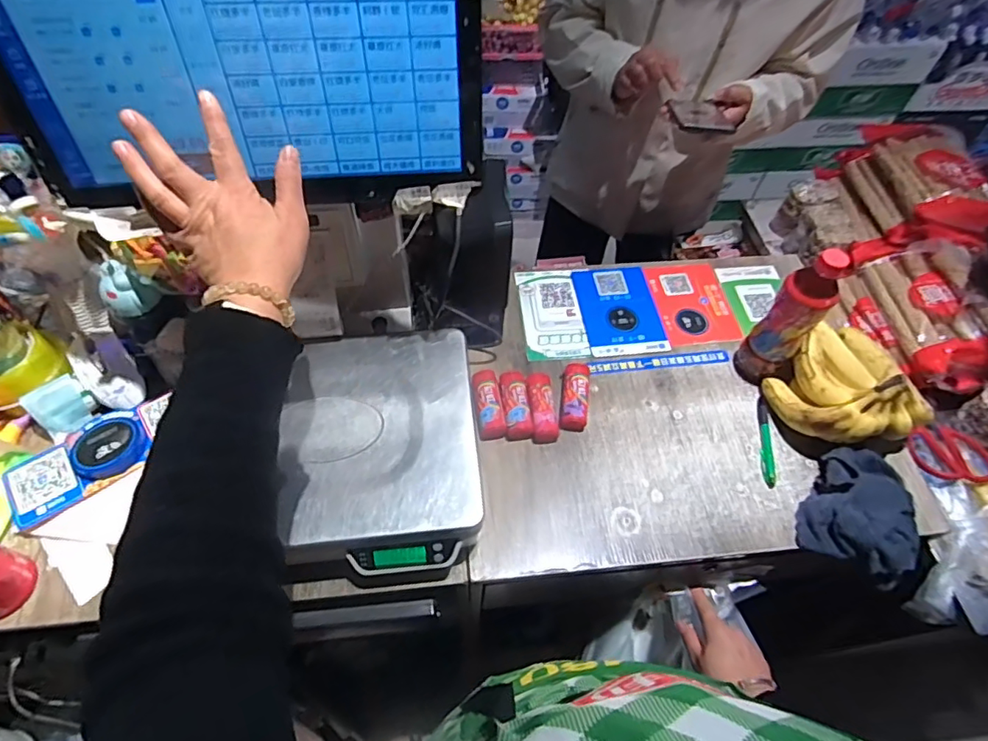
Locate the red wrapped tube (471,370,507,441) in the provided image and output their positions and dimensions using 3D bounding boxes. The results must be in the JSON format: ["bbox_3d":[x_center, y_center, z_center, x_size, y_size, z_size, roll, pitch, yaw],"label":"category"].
[{"bbox_3d":[-0.008,0.046,0.727,0.036,0.030,0.096,-7,57,-7],"label":"red wrapped tube"}]

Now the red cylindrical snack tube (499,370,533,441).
[{"bbox_3d":[0.028,0.046,0.730,0.035,0.026,0.099,-5,57,-5],"label":"red cylindrical snack tube"}]

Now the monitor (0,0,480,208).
[{"bbox_3d":[-0.199,-0.246,0.427,0.371,0.213,0.056,-4,57,-5],"label":"monitor"}]

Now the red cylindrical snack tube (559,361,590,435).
[{"bbox_3d":[0.111,0.032,0.742,0.035,0.030,0.106,8,57,3],"label":"red cylindrical snack tube"}]

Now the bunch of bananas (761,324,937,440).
[{"bbox_3d":[0.468,0.013,0.702,0.184,0.092,0.170,-35,65,-22],"label":"bunch of bananas"}]

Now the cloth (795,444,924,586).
[{"bbox_3d":[0.453,0.171,0.653,0.129,0.062,0.148,26,60,14],"label":"cloth"}]

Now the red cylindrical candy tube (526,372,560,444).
[{"bbox_3d":[0.064,0.050,0.729,0.035,0.029,0.093,-4,57,-5],"label":"red cylindrical candy tube"}]

